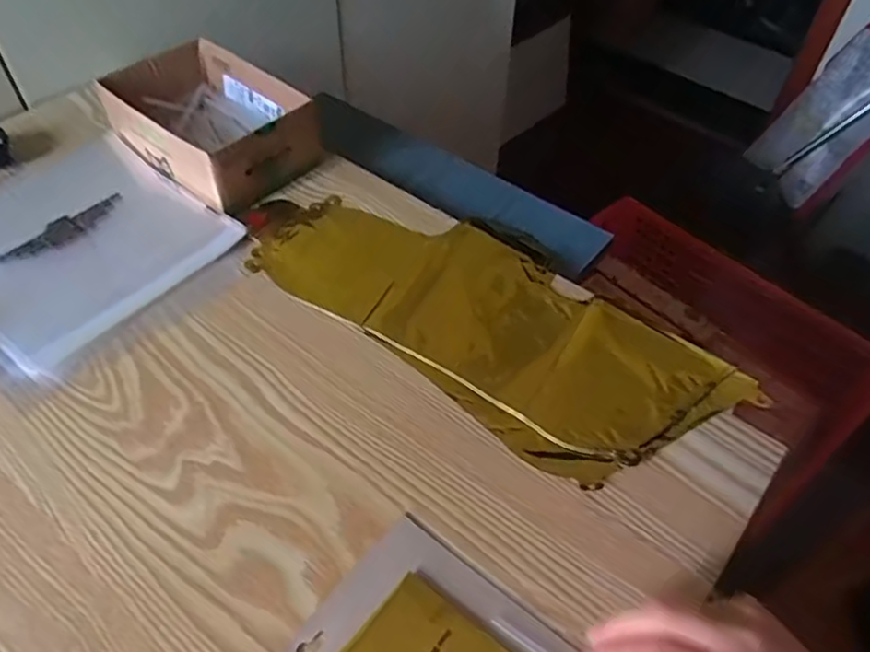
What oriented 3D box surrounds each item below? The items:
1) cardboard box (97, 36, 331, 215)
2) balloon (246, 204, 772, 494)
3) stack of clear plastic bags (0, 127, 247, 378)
[{"bbox_3d":[-0.226,-0.204,0.647,0.203,0.068,0.135,35,58,26],"label":"cardboard box"},{"bbox_3d":[0.033,-0.028,0.535,0.406,0.012,0.184,33,57,24],"label":"balloon"},{"bbox_3d":[-0.332,-0.090,0.576,0.252,0.015,0.206,32,57,24],"label":"stack of clear plastic bags"}]

